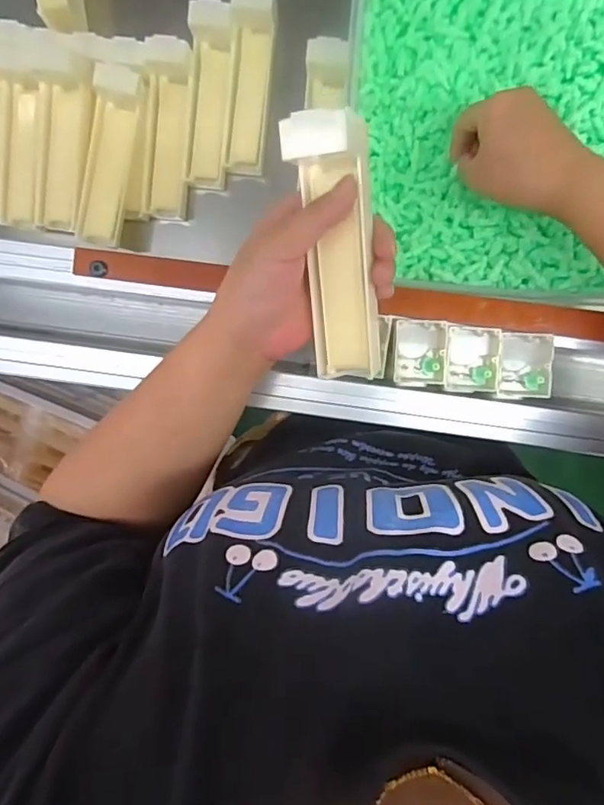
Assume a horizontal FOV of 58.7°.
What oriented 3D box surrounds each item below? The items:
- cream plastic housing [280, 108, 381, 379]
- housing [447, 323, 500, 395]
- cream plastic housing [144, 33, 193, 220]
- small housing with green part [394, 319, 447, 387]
[{"bbox_3d":[0.021,-0.082,0.304,0.042,0.033,0.148,-8,120,2],"label":"cream plastic housing"},{"bbox_3d":[0.121,-0.031,0.380,0.041,0.025,0.046,3,97,1],"label":"housing"},{"bbox_3d":[-0.119,-0.241,0.478,0.040,0.033,0.142,5,97,1],"label":"cream plastic housing"},{"bbox_3d":[0.083,-0.035,0.380,0.036,0.016,0.046,2,97,1],"label":"small housing with green part"}]

